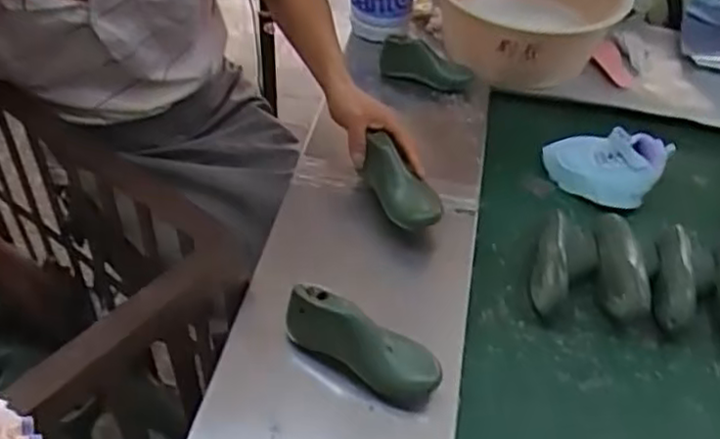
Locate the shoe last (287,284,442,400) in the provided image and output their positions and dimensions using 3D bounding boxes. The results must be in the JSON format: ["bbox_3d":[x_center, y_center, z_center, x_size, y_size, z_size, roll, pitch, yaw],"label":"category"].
[{"bbox_3d":[-0.002,0.128,0.710,0.167,0.062,0.054,28,49,8],"label":"shoe last"}]

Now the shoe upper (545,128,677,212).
[{"bbox_3d":[0.328,-0.078,0.954,0.150,0.059,0.092,20,47,17],"label":"shoe upper"}]

